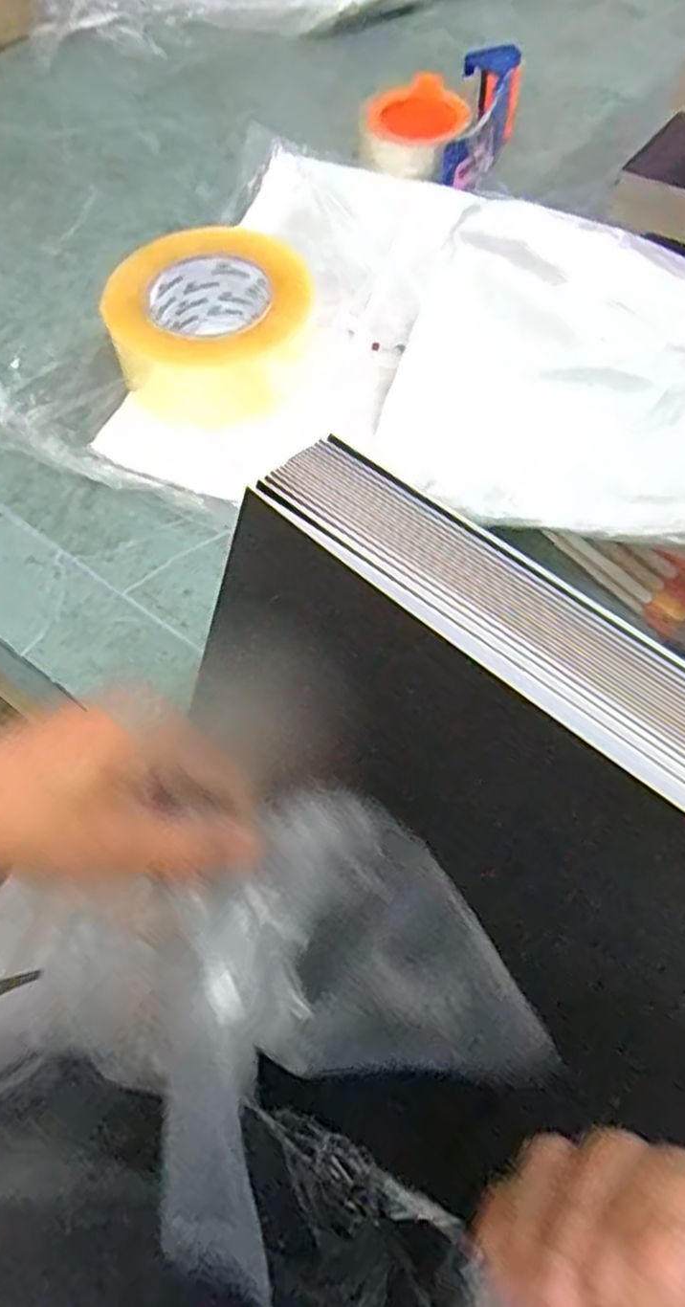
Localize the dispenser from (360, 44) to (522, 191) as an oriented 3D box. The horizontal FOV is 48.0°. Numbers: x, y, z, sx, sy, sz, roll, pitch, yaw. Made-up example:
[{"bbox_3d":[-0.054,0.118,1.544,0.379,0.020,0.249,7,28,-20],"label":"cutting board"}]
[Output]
[{"bbox_3d":[0.091,-0.426,0.625,0.150,0.058,0.097,-41,69,-19],"label":"dispenser"}]

